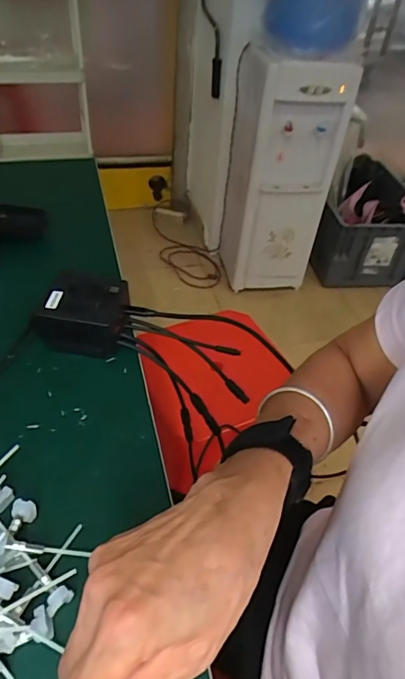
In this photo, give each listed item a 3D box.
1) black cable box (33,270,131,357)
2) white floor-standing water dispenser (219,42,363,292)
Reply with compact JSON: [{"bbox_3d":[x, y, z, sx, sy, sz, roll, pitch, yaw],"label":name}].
[{"bbox_3d":[-0.122,-0.028,0.471,0.081,0.054,0.081,7,45,2],"label":"black cable box"},{"bbox_3d":[0.274,-0.599,1.657,0.301,0.784,0.348,-3,45,-9],"label":"white floor-standing water dispenser"}]

